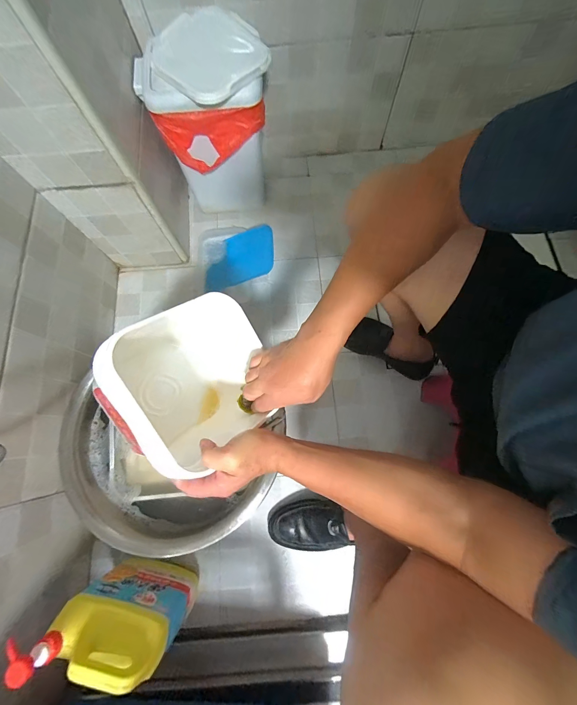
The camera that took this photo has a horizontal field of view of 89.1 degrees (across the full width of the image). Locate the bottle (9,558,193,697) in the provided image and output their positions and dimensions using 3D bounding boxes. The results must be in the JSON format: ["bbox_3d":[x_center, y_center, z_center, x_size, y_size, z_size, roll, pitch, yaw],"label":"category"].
[{"bbox_3d":[-0.279,0.454,0.512,0.175,0.266,0.086,24,78,7],"label":"bottle"}]

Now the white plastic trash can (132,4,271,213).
[{"bbox_3d":[-0.181,-0.558,0.748,0.275,0.349,0.220,-4,76,0],"label":"white plastic trash can"}]

